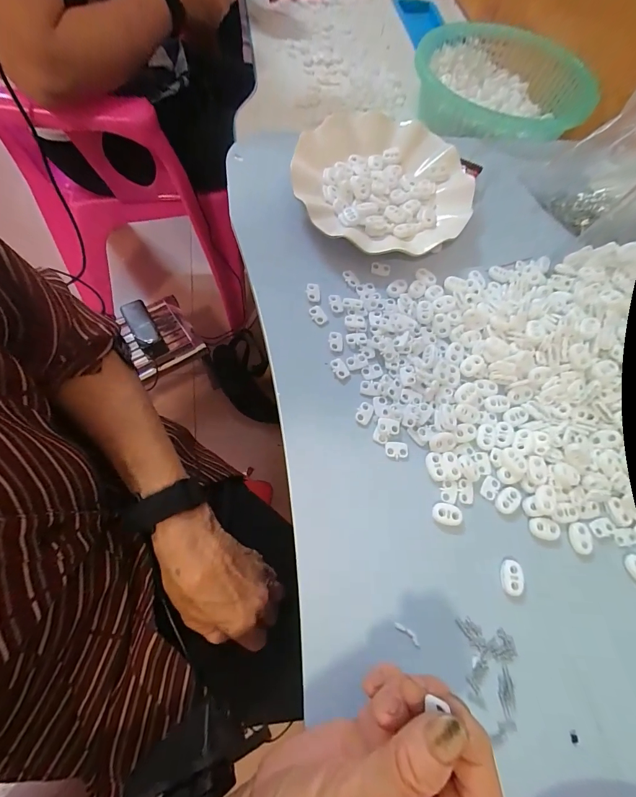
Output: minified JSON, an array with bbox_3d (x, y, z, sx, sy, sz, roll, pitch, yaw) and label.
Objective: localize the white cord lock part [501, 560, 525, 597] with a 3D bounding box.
[{"bbox_3d":[0.135,0.125,0.241,0.014,0.004,0.022,8,67,-2],"label":"white cord lock part"}]

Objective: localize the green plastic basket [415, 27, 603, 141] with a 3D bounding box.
[{"bbox_3d":[0.228,-0.404,0.445,0.184,0.057,0.217,2,67,-2],"label":"green plastic basket"}]

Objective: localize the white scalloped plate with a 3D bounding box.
[{"bbox_3d":[0.064,-0.217,0.358,0.180,0.038,0.187,-15,70,-11],"label":"white scalloped plate"}]

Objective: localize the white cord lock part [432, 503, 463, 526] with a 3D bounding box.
[{"bbox_3d":[0.095,0.084,0.253,0.021,0.004,0.015,13,67,0],"label":"white cord lock part"}]

